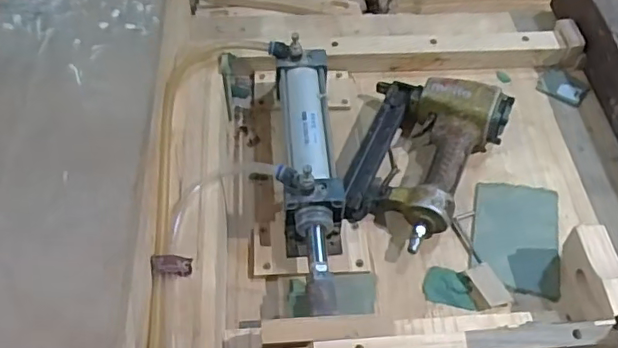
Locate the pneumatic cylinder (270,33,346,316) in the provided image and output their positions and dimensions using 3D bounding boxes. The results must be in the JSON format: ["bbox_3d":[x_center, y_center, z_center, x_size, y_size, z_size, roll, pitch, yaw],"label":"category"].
[{"bbox_3d":[0.000,-0.005,0.611,0.066,0.080,0.317,-3,55,-4],"label":"pneumatic cylinder"}]

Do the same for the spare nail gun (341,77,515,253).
[{"bbox_3d":[0.131,-0.018,0.650,0.156,0.057,0.219,17,56,10],"label":"spare nail gun"}]

